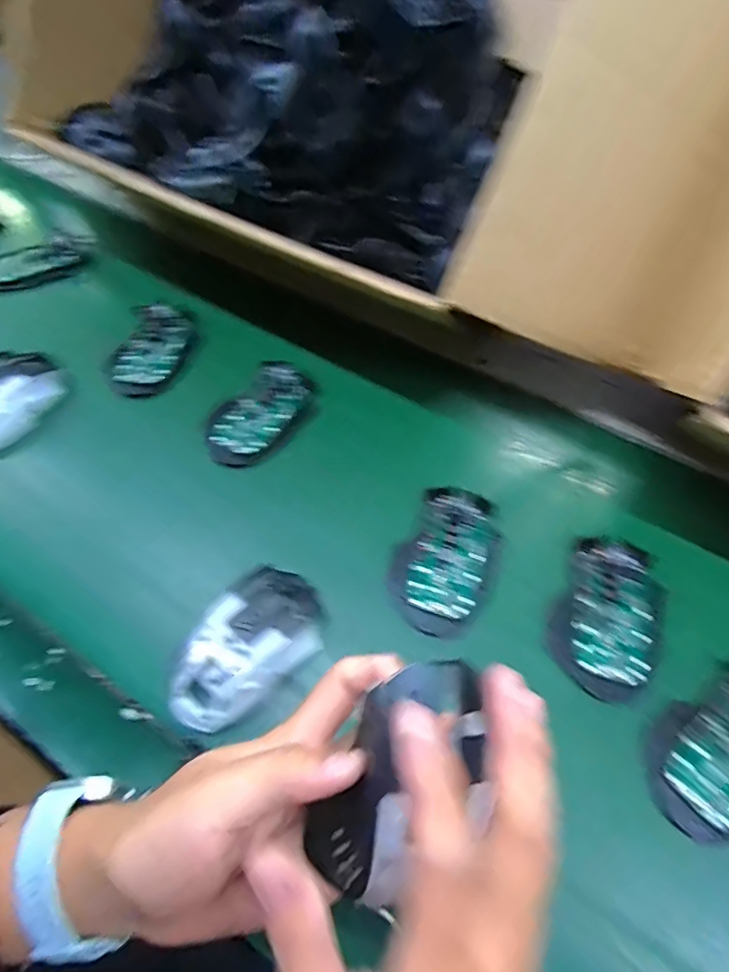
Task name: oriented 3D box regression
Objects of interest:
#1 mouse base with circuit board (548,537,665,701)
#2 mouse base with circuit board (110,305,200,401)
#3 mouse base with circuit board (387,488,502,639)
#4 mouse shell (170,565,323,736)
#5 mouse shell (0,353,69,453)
[{"bbox_3d":[0.176,0.089,0.392,0.069,0.022,0.117,23,61,15],"label":"mouse base with circuit board"},{"bbox_3d":[-0.206,-0.132,0.541,0.061,0.031,0.113,13,58,9],"label":"mouse base with circuit board"},{"bbox_3d":[0.064,0.054,0.419,0.070,0.017,0.116,23,61,15],"label":"mouse base with circuit board"},{"bbox_3d":[-0.077,0.106,0.366,0.066,0.033,0.116,37,65,22],"label":"mouse shell"},{"bbox_3d":[-0.330,-0.077,0.494,0.070,0.035,0.112,30,63,18],"label":"mouse shell"}]

